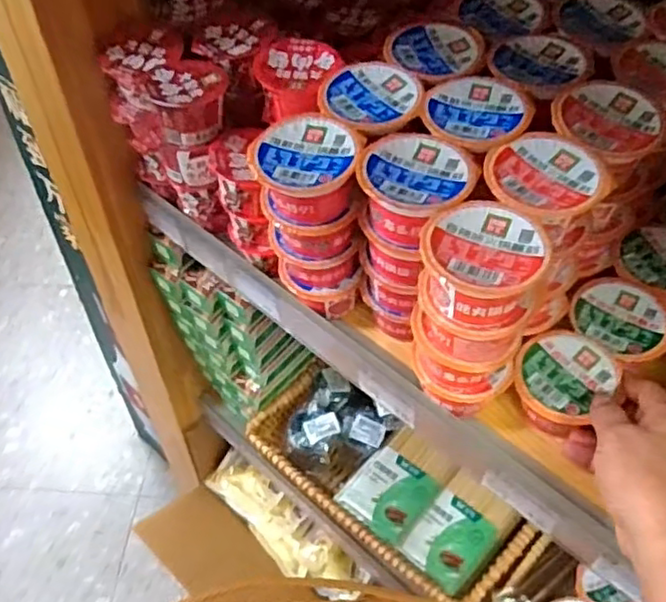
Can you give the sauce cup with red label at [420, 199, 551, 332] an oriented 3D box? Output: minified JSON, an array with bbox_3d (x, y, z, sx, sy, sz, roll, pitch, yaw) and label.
[{"bbox_3d":[0.089,-0.020,0.402,0.070,0.047,0.067,1,49,-1],"label":"sauce cup with red label"}]

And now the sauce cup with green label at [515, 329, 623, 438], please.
[{"bbox_3d":[0.166,0.064,0.489,0.066,0.043,0.074,29,54,22],"label":"sauce cup with green label"}]

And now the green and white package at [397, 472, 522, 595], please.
[{"bbox_3d":[0.146,0.265,0.754,0.084,0.024,0.144,35,57,26],"label":"green and white package"}]

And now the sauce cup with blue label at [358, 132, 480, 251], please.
[{"bbox_3d":[0.055,-0.072,0.442,0.073,0.044,0.072,1,49,-1],"label":"sauce cup with blue label"}]

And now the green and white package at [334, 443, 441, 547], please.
[{"bbox_3d":[0.067,0.229,0.786,0.092,0.020,0.087,32,55,23],"label":"green and white package"}]

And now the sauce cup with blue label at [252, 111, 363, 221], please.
[{"bbox_3d":[-0.021,-0.091,0.458,0.069,0.044,0.073,1,49,-1],"label":"sauce cup with blue label"}]

